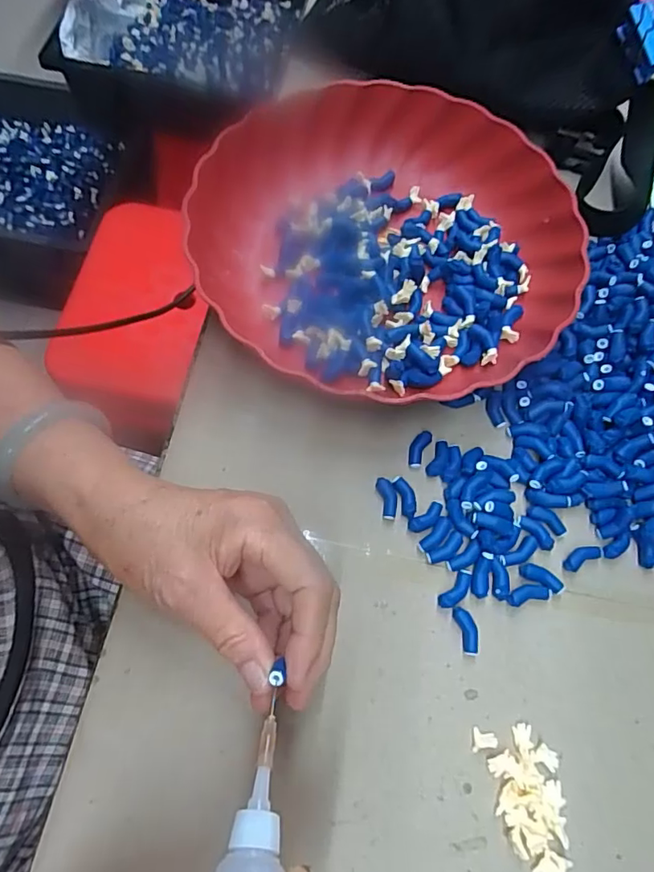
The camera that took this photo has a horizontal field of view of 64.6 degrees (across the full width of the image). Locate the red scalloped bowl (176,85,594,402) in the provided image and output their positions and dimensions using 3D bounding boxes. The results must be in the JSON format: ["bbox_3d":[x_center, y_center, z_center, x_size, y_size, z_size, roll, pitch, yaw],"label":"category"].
[{"bbox_3d":[0.044,-0.135,0.336,0.234,0.048,0.220,0,66,0],"label":"red scalloped bowl"}]

